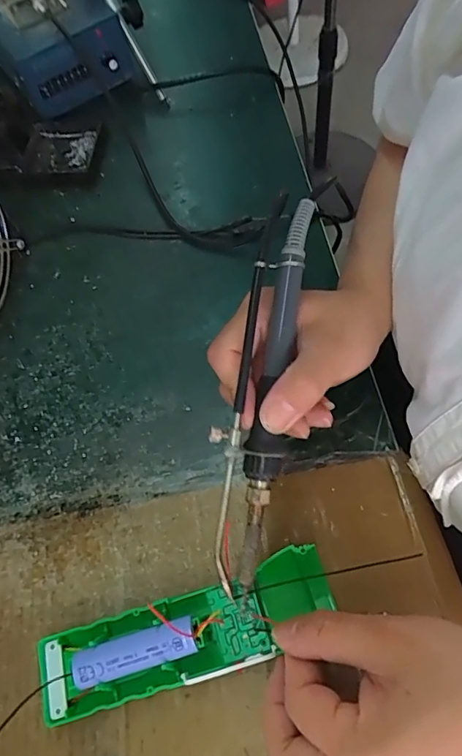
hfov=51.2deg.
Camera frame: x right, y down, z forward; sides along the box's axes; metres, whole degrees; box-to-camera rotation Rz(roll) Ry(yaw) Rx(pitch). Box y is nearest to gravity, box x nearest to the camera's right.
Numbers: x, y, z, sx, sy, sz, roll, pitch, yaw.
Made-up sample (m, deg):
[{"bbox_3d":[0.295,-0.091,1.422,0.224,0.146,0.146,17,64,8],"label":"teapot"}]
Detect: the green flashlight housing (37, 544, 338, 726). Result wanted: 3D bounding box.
[{"bbox_3d":[-0.024,0.135,0.253,0.157,0.025,0.043,-20,62,-1],"label":"green flashlight housing"}]

